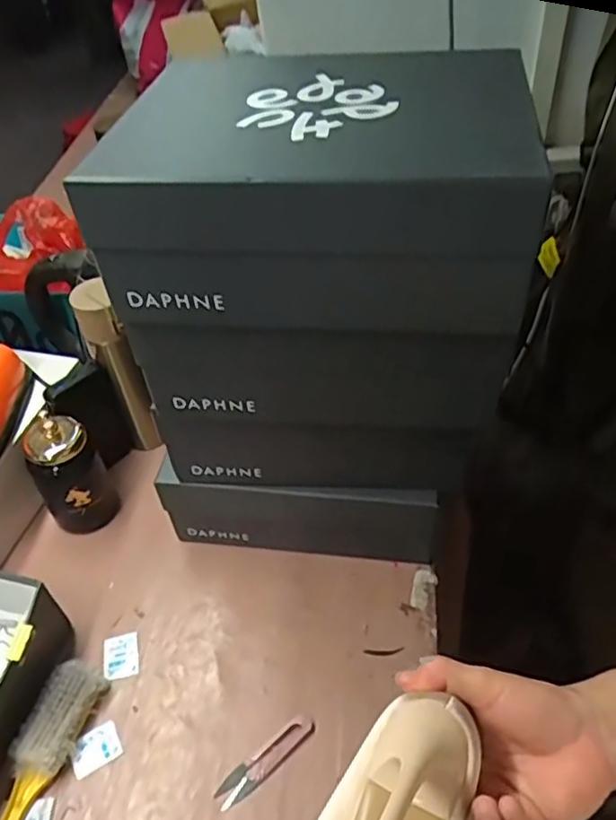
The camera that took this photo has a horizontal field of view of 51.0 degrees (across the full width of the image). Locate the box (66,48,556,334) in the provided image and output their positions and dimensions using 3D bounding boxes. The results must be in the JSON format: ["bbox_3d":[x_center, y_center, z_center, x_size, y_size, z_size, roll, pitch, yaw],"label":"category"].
[{"bbox_3d":[0.014,-0.164,0.486,0.282,0.125,0.190,5,46,10],"label":"box"}]

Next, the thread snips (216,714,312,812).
[{"bbox_3d":[-0.038,0.322,0.595,0.102,0.006,0.025,-31,51,-24],"label":"thread snips"}]

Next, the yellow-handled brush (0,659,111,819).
[{"bbox_3d":[-0.255,0.335,0.573,0.050,0.032,0.229,11,47,15],"label":"yellow-handled brush"}]

